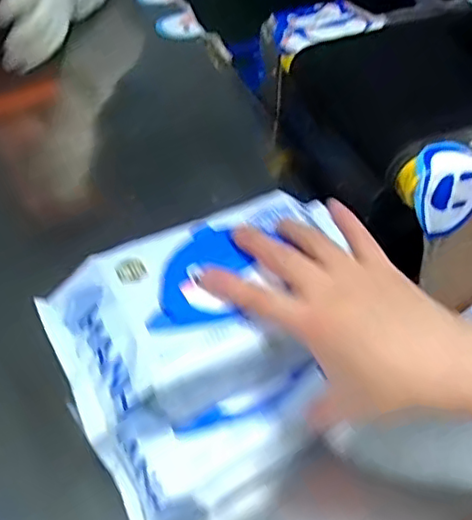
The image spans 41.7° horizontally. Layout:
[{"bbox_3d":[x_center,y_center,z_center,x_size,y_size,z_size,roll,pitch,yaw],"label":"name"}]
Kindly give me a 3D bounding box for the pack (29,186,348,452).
[{"bbox_3d":[-0.021,0.032,0.415,0.196,0.068,0.118,-21,53,-17],"label":"pack"}]

